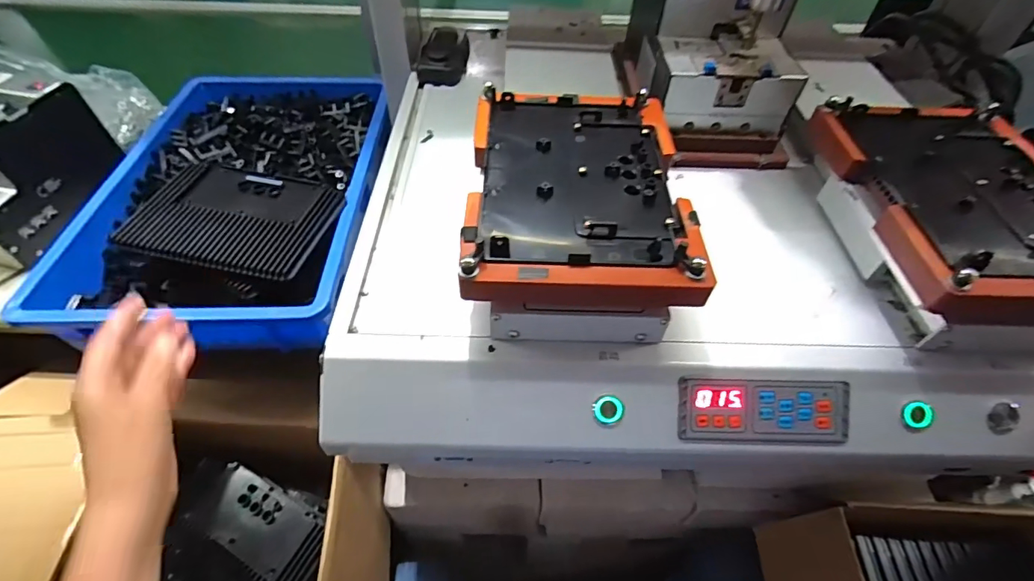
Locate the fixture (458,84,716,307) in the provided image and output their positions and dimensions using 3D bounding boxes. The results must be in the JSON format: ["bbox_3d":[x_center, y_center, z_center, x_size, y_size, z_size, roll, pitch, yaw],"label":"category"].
[{"bbox_3d":[0.044,-0.077,0.367,0.160,0.040,0.217,2,51,-1],"label":"fixture"}]

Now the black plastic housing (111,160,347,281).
[{"bbox_3d":[-0.285,-0.080,0.496,0.182,0.017,0.137,8,51,4],"label":"black plastic housing"}]

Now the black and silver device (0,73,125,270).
[{"bbox_3d":[-0.610,-0.149,0.566,0.141,0.133,0.186,16,52,10],"label":"black and silver device"}]

